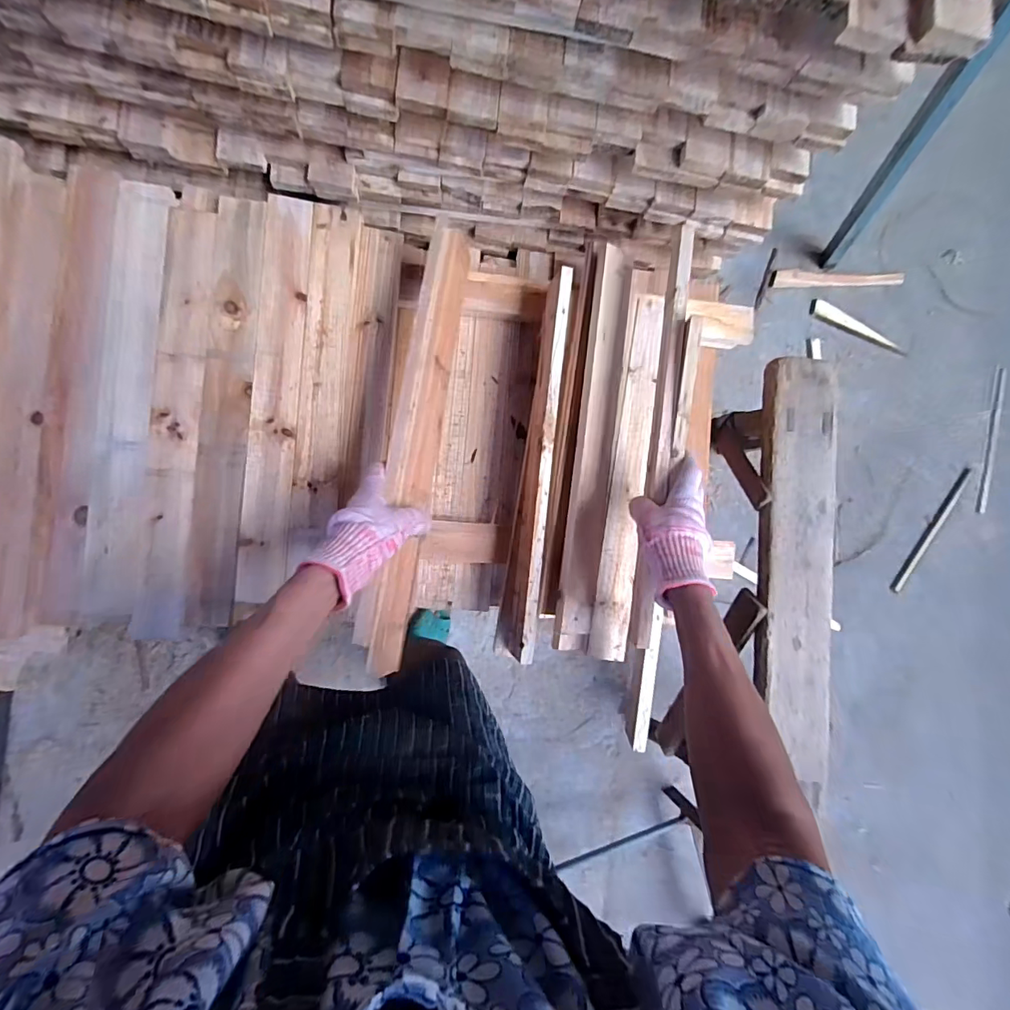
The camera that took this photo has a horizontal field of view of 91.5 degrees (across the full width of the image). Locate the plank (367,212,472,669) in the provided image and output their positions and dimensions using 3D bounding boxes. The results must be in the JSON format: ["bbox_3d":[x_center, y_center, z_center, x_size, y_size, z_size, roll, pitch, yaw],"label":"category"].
[{"bbox_3d":[-0.092,-0.070,0.542,0.022,0.059,0.485,2,81,33],"label":"plank"}]

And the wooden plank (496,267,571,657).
[{"bbox_3d":[0.037,-0.049,0.630,0.012,0.073,0.479,8,87,-29],"label":"wooden plank"}]

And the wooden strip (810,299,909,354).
[{"bbox_3d":[1.114,-0.562,1.545,0.344,0.016,0.056,25,84,-7],"label":"wooden strip"}]

